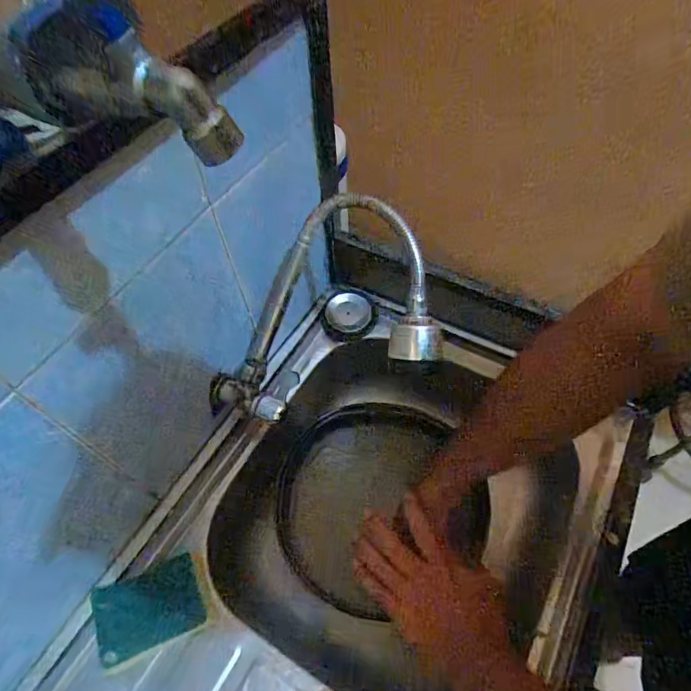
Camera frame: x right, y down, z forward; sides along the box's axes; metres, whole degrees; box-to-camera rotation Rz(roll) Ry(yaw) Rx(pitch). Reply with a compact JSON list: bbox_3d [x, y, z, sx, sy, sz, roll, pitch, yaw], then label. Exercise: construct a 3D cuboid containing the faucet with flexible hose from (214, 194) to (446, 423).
[{"bbox_3d":[-0.035,-0.034,0.474,0.231,0.181,0.155,-3,56,0],"label":"faucet with flexible hose"}]

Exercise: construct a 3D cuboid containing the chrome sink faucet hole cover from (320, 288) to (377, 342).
[{"bbox_3d":[0.005,-0.047,0.643,0.076,0.019,0.064,-3,56,0],"label":"chrome sink faucet hole cover"}]

